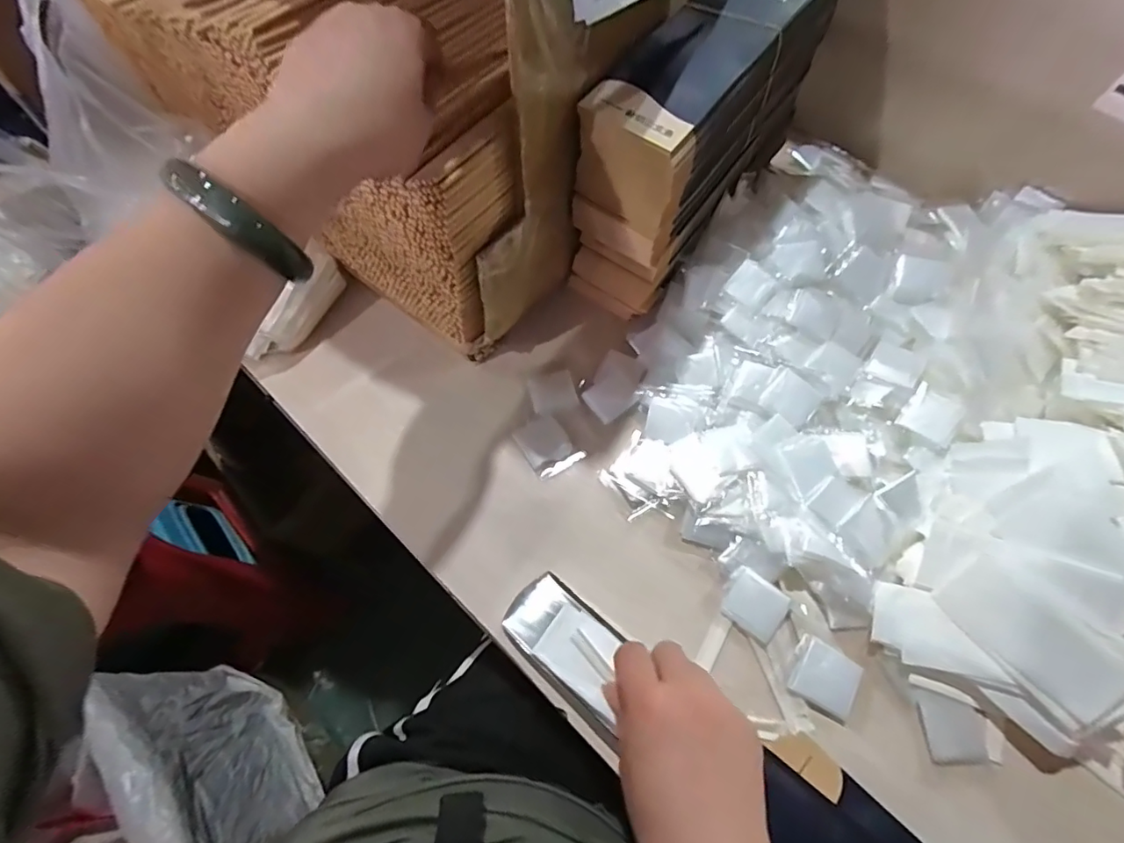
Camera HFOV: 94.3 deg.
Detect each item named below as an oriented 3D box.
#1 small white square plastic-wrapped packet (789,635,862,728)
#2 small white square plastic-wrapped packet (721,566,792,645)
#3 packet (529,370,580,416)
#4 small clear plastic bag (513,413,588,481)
[{"bbox_3d":[0.186,0.181,0.365,0.042,0.006,0.041,27,69,15],"label":"small white square plastic-wrapped packet"},{"bbox_3d":[0.143,0.135,0.387,0.042,0.007,0.039,34,71,18],"label":"small white square plastic-wrapped packet"},{"bbox_3d":[-0.008,-0.027,0.479,0.039,0.004,0.042,-16,65,-4],"label":"packet"},{"bbox_3d":[-0.013,0.020,0.457,0.042,0.004,0.053,-30,66,-11],"label":"small clear plastic bag"}]

